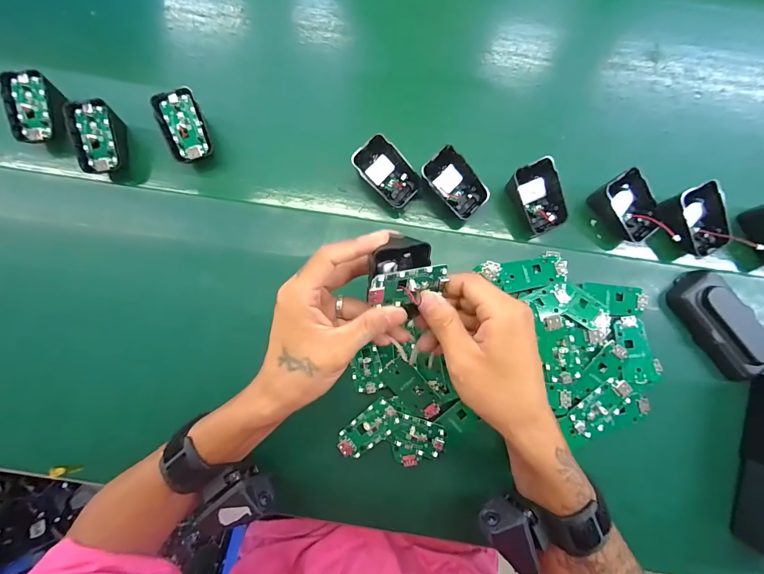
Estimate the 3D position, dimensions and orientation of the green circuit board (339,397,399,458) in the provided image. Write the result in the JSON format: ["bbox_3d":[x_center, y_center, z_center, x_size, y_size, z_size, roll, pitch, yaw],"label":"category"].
[{"bbox_3d":[-0.014,0.136,0.332,0.064,0.011,0.031,-39,82,-7],"label":"green circuit board"}]

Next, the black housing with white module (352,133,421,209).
[{"bbox_3d":[0.006,-0.118,0.359,0.071,0.019,0.044,40,94,-23],"label":"black housing with white module"}]

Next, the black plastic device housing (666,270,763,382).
[{"bbox_3d":[0.331,0.037,0.338,0.050,0.030,0.105,-39,80,-5],"label":"black plastic device housing"}]

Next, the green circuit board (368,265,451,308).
[{"bbox_3d":[0.020,0.001,0.256,0.060,0.029,0.008,-10,36,-18],"label":"green circuit board"}]

